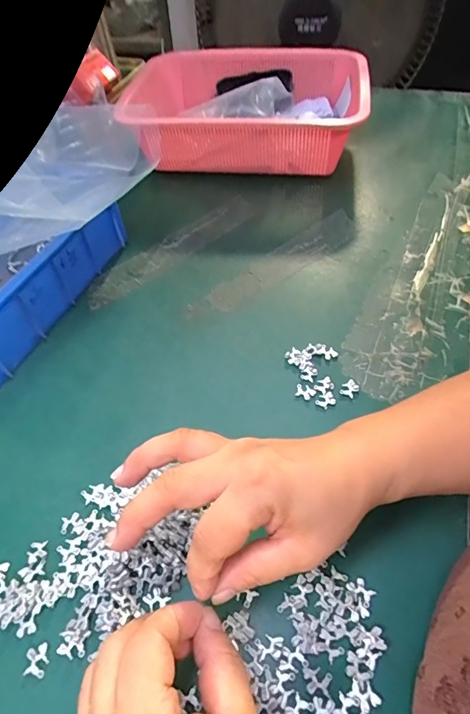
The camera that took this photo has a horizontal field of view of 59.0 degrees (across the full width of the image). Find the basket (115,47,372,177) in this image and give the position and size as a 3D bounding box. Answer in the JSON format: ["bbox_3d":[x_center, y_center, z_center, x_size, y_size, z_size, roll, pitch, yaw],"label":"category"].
[{"bbox_3d":[0.015,-0.320,0.545,0.286,0.094,0.214,6,54,9],"label":"basket"}]

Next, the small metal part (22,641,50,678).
[{"bbox_3d":[-0.114,0.175,0.240,0.013,0.004,0.016,-9,53,-3],"label":"small metal part"}]

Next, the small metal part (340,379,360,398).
[{"bbox_3d":[0.093,0.025,0.337,0.012,0.004,0.015,30,61,24],"label":"small metal part"}]

